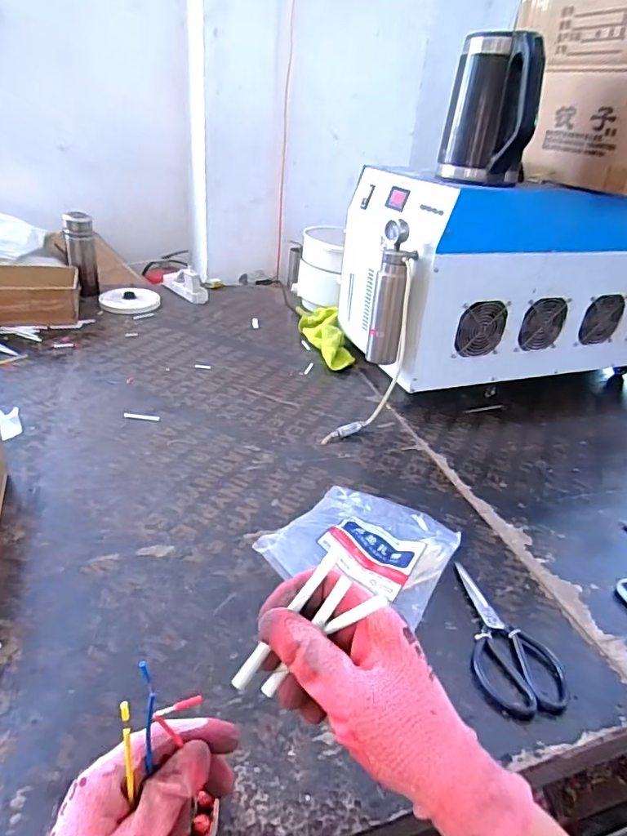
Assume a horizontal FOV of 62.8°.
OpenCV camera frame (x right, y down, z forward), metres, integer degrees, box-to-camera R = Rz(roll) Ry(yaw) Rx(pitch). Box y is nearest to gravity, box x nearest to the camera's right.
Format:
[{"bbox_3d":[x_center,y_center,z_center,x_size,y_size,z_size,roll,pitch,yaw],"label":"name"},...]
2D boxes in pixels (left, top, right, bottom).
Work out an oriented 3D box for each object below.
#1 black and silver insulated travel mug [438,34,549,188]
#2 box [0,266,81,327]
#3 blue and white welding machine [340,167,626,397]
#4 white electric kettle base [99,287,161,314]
[{"bbox_3d":[0.299,-0.513,0.862,0.144,0.215,0.119,11,31,9],"label":"black and silver insulated travel mug"},{"bbox_3d":[-0.747,-0.301,1.274,0.297,0.097,0.222,-4,33,-18],"label":"box"},{"bbox_3d":[0.483,-0.326,1.179,0.811,0.361,0.355,-4,32,-16],"label":"blue and white welding machine"},{"bbox_3d":[-0.518,-0.334,1.452,0.159,0.028,0.152,-6,34,-21],"label":"white electric kettle base"}]

